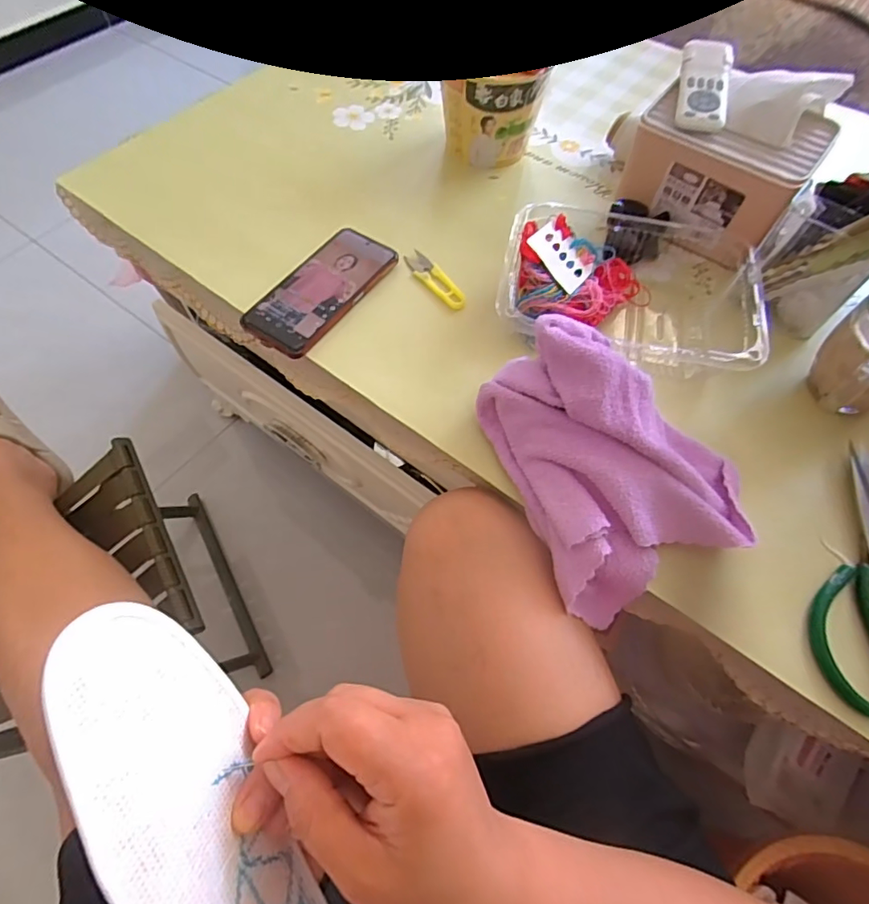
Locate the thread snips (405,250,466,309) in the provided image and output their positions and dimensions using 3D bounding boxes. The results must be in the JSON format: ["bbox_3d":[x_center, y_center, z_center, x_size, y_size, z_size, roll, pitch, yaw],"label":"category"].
[{"bbox_3d":[0.000,-0.181,0.532,0.027,0.010,0.092,-27,65,-15],"label":"thread snips"}]

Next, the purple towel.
[{"bbox_3d":[0.126,0.009,0.409,0.162,0.071,0.216,-39,83,7],"label":"purple towel"}]

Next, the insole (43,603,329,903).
[{"bbox_3d":[-0.084,0.177,0.208,0.007,0.080,0.244,-20,95,13],"label":"insole"}]

